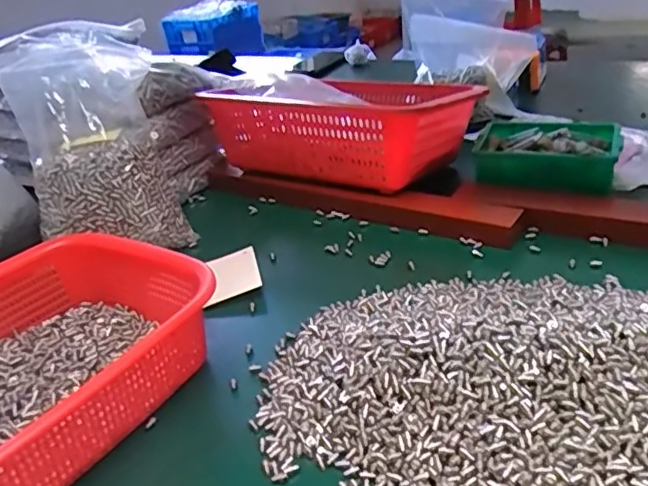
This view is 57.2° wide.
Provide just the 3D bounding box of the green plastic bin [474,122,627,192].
[{"bbox_3d":[0.245,-0.096,0.656,0.144,0.049,0.099,6,33,23],"label":"green plastic bin"}]

